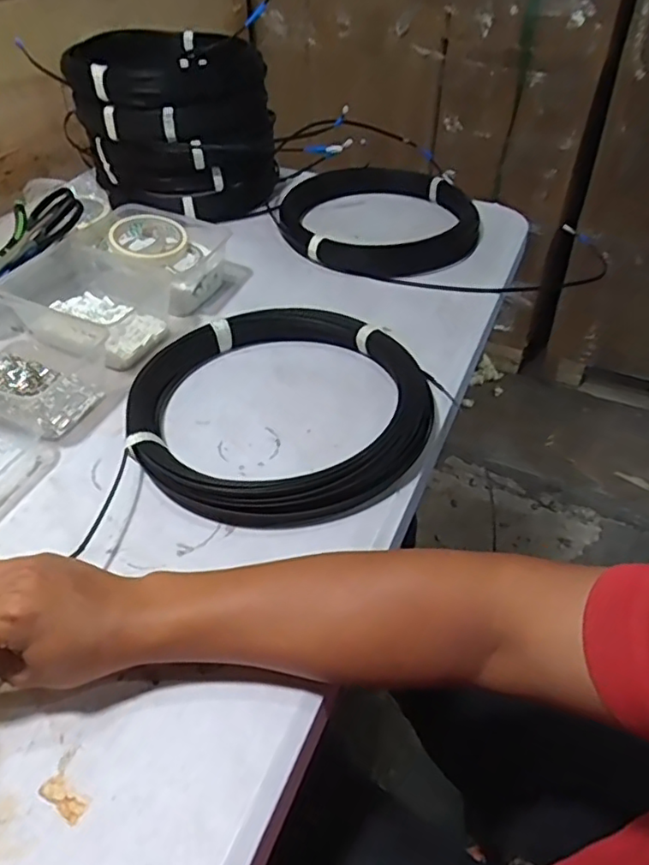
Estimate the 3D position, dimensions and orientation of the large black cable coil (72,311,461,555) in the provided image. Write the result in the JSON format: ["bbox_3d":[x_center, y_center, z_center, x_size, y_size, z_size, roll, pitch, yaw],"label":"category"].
[{"bbox_3d":[-0.043,-0.027,0.602,0.312,0.051,0.280,-5,45,-7],"label":"large black cable coil"}]

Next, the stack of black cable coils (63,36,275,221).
[{"bbox_3d":[-0.219,-0.475,0.931,0.265,0.199,0.266,4,44,5],"label":"stack of black cable coils"}]

